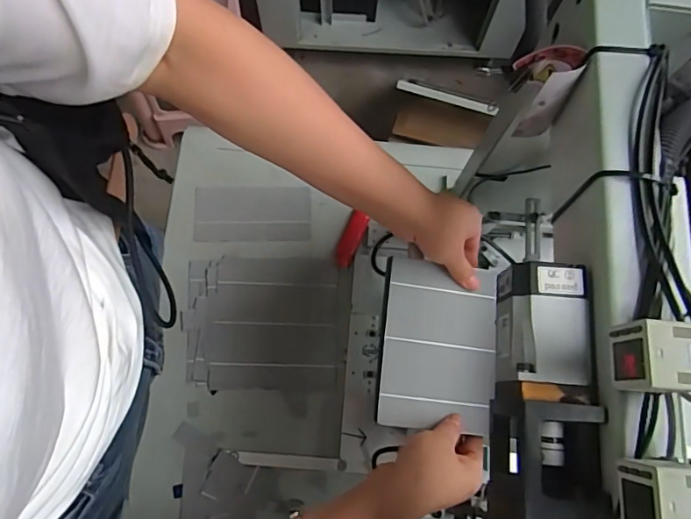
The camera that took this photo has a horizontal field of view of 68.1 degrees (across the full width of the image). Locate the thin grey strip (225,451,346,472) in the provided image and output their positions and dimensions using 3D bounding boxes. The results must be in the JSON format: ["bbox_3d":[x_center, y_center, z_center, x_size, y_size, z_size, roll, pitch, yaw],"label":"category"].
[{"bbox_3d":[-0.071,0.244,0.616,0.139,0.010,0.016,4,75,0],"label":"thin grey strip"}]

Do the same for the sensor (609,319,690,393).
[{"bbox_3d":[0.144,0.045,0.234,0.033,0.024,0.030,2,75,0],"label":"sensor"}]

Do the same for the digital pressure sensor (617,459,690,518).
[{"bbox_3d":[0.140,0.104,0.221,0.028,0.028,0.032,3,75,0],"label":"digital pressure sensor"}]

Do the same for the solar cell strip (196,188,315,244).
[{"bbox_3d":[-0.127,-0.062,0.698,0.157,0.006,0.077,0,76,1],"label":"solar cell strip"}]

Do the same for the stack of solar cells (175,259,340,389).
[{"bbox_3d":[-0.107,0.082,0.659,0.192,0.005,0.166,0,75,-1],"label":"stack of solar cells"}]

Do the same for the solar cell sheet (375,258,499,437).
[{"bbox_3d":[0.089,0.082,0.484,0.107,0.006,0.149,8,76,-6],"label":"solar cell sheet"}]

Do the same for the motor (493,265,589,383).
[{"bbox_3d":[0.114,0.038,0.298,0.045,0.035,0.066,2,75,0],"label":"motor"}]

